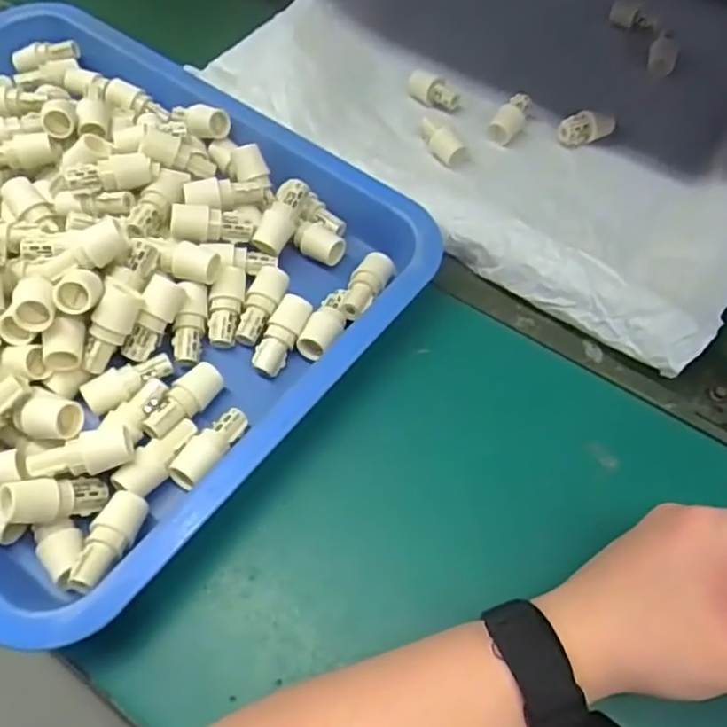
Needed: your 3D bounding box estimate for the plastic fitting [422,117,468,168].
[{"bbox_3d":[0.061,-0.172,0.517,0.044,0.019,0.019,46,66,5],"label":"plastic fitting"}]

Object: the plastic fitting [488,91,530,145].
[{"bbox_3d":[0.117,-0.195,0.538,0.023,0.022,0.048,22,60,11],"label":"plastic fitting"}]

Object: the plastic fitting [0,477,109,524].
[{"bbox_3d":[-0.160,0.072,0.347,0.051,0.021,0.021,5,46,-48],"label":"plastic fitting"}]

